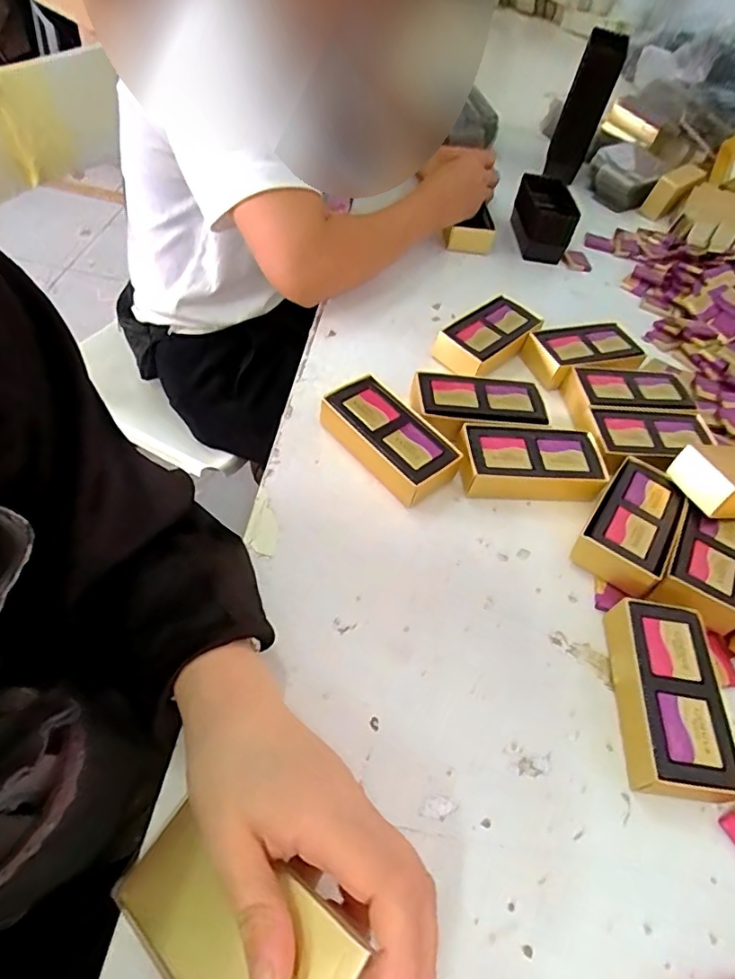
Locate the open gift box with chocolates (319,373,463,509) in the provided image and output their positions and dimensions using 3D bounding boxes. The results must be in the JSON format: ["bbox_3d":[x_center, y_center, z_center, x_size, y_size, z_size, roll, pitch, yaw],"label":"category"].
[{"bbox_3d":[0.017,-0.041,0.456,0.062,0.034,0.120,-34,64,-31],"label":"open gift box with chocolates"}]

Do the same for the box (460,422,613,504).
[{"bbox_3d":[0.134,-0.021,0.461,0.122,0.033,0.061,4,52,-8],"label":"box"}]

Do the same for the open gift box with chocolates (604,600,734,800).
[{"bbox_3d":[0.193,0.131,0.351,0.054,0.031,0.115,11,51,-2],"label":"open gift box with chocolates"}]

